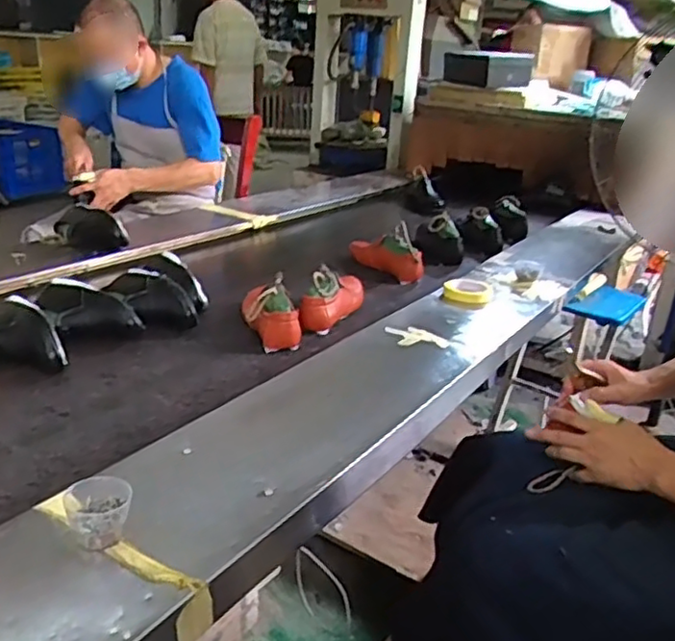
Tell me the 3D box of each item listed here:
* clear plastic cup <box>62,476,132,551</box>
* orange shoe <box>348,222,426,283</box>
[{"bbox_3d":[-0.242,0.191,0.671,0.065,0.046,0.066,-4,24,-19],"label":"clear plastic cup"},{"bbox_3d":[0.119,-0.184,1.617,0.079,0.090,0.239,-7,25,-26],"label":"orange shoe"}]

